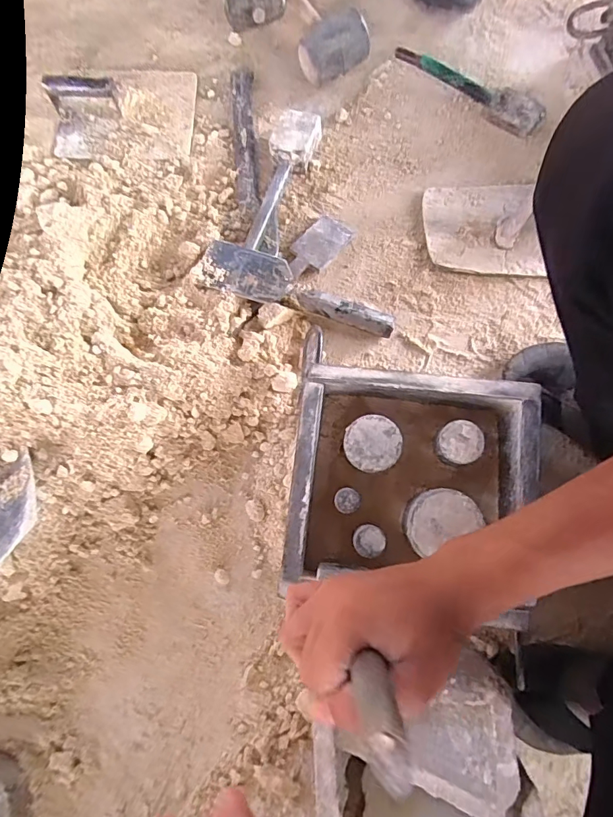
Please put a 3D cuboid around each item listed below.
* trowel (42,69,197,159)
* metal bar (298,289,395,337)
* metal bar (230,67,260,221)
[{"bbox_3d":[-0.281,-0.464,0.672,0.209,0.055,0.172,1,80,1],"label":"trowel"},{"bbox_3d":[0.052,-0.127,0.599,0.129,0.035,0.026,18,80,4],"label":"metal bar"},{"bbox_3d":[-0.094,-0.405,0.678,0.033,0.014,0.261,-5,79,0],"label":"metal bar"}]

